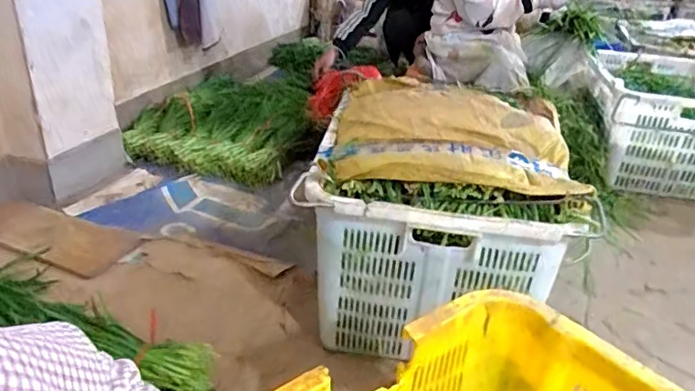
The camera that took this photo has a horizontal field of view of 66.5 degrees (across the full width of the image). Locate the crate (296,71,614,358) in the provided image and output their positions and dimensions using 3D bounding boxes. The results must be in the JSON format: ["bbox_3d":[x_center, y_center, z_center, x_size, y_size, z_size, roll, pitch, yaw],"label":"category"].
[{"bbox_3d":[0.180,0.010,1.132,0.456,0.372,0.558,6,27,4],"label":"crate"}]

